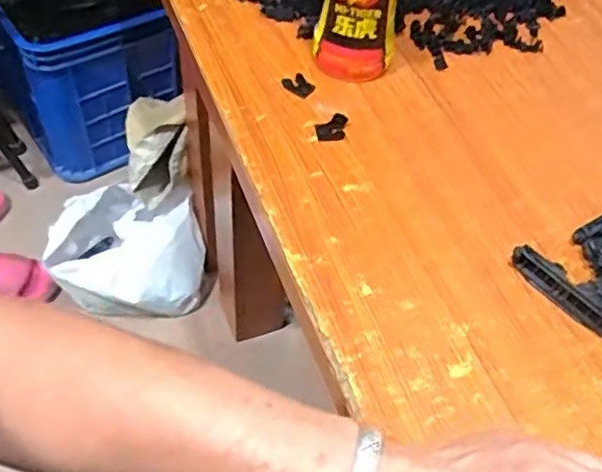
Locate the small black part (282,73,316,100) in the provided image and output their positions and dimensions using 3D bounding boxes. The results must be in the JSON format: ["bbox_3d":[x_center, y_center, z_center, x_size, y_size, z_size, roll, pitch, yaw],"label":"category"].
[{"bbox_3d":[-0.002,-0.128,0.549,0.024,0.009,0.019,29,55,17],"label":"small black part"}]

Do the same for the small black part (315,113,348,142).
[{"bbox_3d":[0.025,-0.087,0.518,0.025,0.010,0.021,-4,52,-8],"label":"small black part"}]

